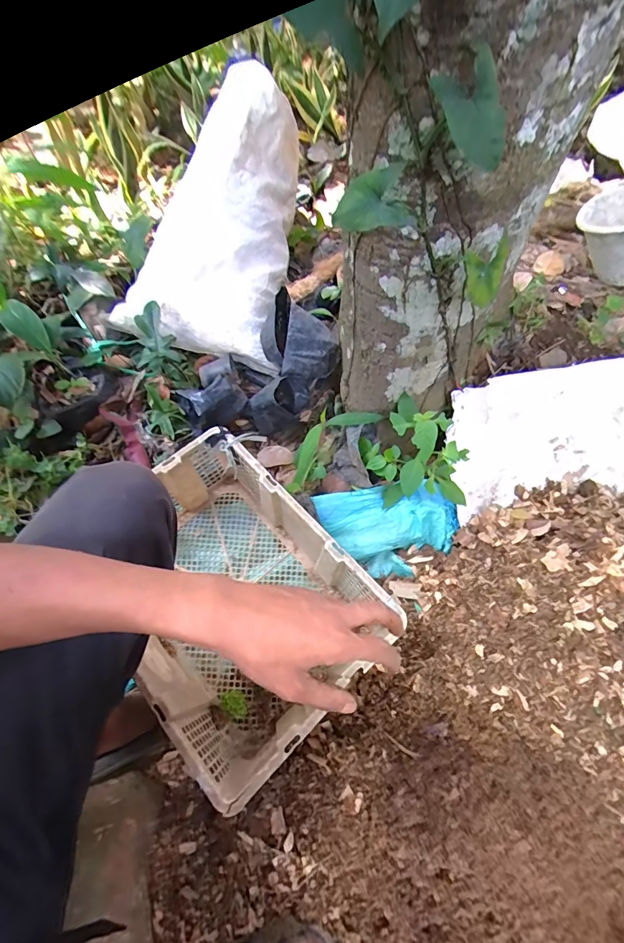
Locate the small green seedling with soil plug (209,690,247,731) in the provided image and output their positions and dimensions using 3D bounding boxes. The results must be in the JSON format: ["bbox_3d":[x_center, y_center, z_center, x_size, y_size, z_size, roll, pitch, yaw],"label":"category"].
[{"bbox_3d":[-0.143,0.399,0.677,0.057,0.026,0.046,-20,56,-16],"label":"small green seedling with soil plug"}]

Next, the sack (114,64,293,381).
[{"bbox_3d":[-0.225,-0.606,0.986,0.417,0.250,0.640,17,89,11],"label":"sack"}]

